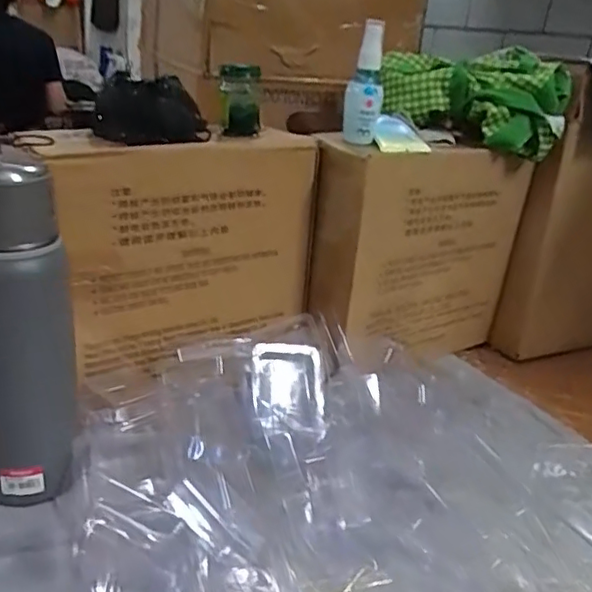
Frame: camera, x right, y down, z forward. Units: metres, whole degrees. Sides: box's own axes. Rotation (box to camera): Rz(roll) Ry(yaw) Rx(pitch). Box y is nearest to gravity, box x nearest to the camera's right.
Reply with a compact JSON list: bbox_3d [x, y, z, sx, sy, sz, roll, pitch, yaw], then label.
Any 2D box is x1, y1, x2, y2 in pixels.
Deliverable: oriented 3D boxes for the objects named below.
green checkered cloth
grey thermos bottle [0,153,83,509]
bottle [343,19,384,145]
[{"bbox_3d":[0.206,-0.238,0.718,0.220,0.094,0.100,20,27,30],"label":"green checkered cloth"},{"bbox_3d":[-0.215,0.035,0.458,0.089,0.267,0.066,-6,28,-25],"label":"grey thermos bottle"},{"bbox_3d":[0.071,-0.215,0.609,0.036,0.113,0.031,7,23,3],"label":"bottle"}]

